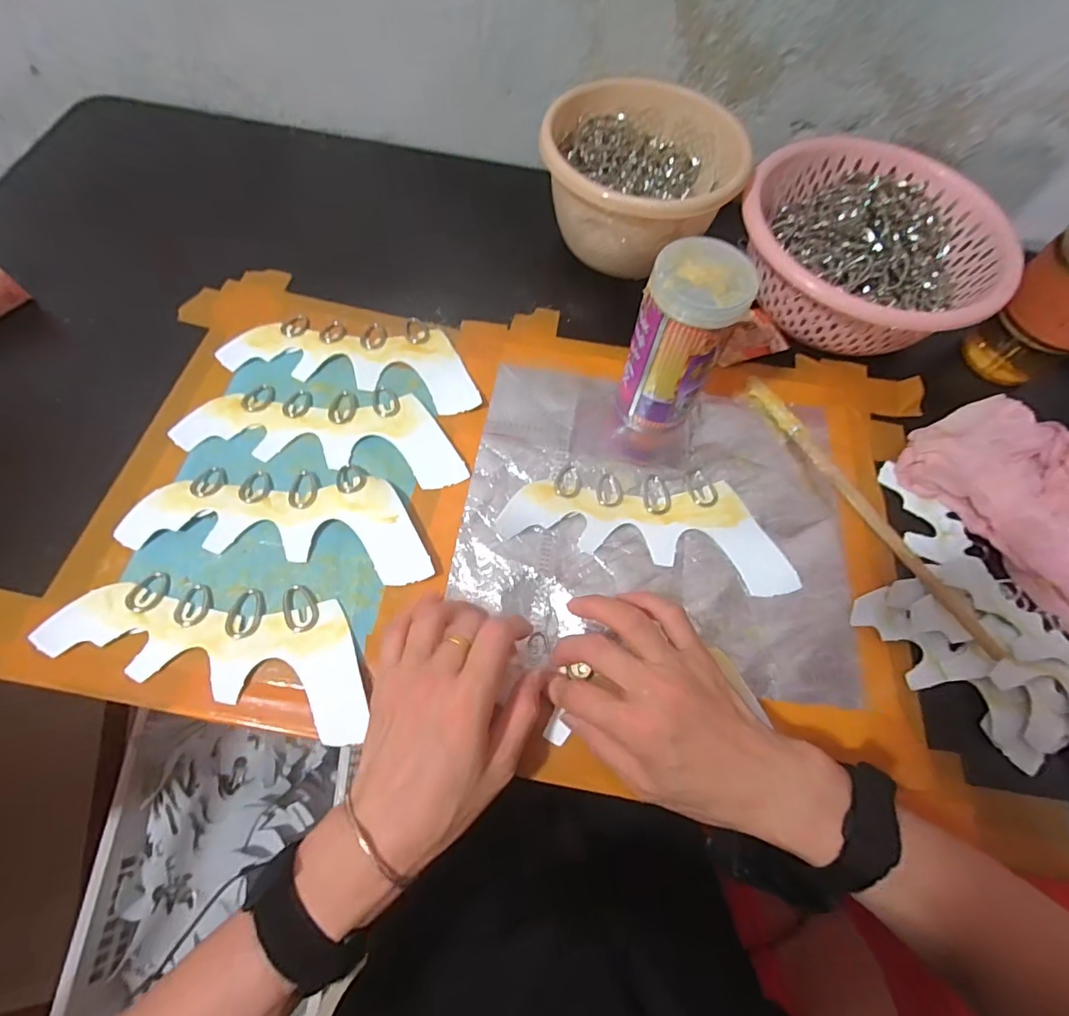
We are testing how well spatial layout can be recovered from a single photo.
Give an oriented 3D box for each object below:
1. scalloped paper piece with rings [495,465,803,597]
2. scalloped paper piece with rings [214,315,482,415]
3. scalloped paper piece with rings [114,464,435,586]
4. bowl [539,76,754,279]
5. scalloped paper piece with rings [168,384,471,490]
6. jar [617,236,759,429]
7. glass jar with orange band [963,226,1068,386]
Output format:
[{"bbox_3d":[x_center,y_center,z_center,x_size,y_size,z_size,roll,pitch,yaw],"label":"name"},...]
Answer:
[{"bbox_3d":[0.086,0.006,0.389,0.212,0.011,0.080,9,65,1],"label":"scalloped paper piece with rings"},{"bbox_3d":[-0.148,-0.131,0.444,0.212,0.004,0.083,9,65,1],"label":"scalloped paper piece with rings"},{"bbox_3d":[-0.178,0.005,0.374,0.210,0.013,0.081,5,65,-1],"label":"scalloped paper piece with rings"},{"bbox_3d":[0.092,-0.291,0.481,0.149,0.101,0.150,1,64,-3],"label":"bowl"},{"bbox_3d":[-0.162,-0.063,0.410,0.215,0.006,0.080,5,65,-1],"label":"scalloped paper piece with rings"},{"bbox_3d":[0.103,-0.118,0.381,0.062,0.128,0.055,19,66,6],"label":"jar"},{"bbox_3d":[0.432,-0.164,0.431,0.064,0.139,0.083,-35,72,-17],"label":"glass jar with orange band"}]

